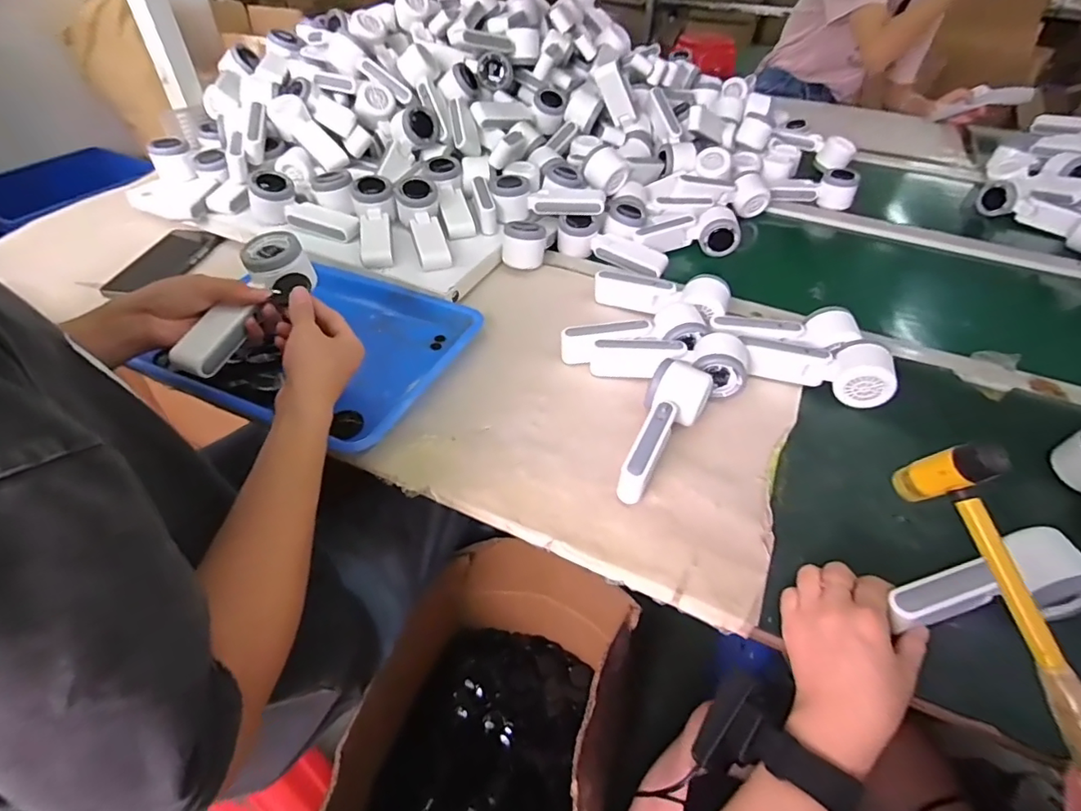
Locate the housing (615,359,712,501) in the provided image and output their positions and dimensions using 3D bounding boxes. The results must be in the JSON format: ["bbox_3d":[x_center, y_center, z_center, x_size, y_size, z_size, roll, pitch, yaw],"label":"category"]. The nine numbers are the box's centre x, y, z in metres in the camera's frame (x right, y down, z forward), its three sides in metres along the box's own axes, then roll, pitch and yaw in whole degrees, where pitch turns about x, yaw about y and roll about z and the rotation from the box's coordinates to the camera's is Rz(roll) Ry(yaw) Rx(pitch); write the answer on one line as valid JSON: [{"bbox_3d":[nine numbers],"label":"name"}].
[{"bbox_3d":[0.124,0.024,0.516,0.067,0.054,0.161,16,46,13],"label":"housing"}]

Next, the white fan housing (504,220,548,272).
[{"bbox_3d":[-0.022,-0.224,0.753,0.059,0.062,0.053,6,45,3],"label":"white fan housing"}]

